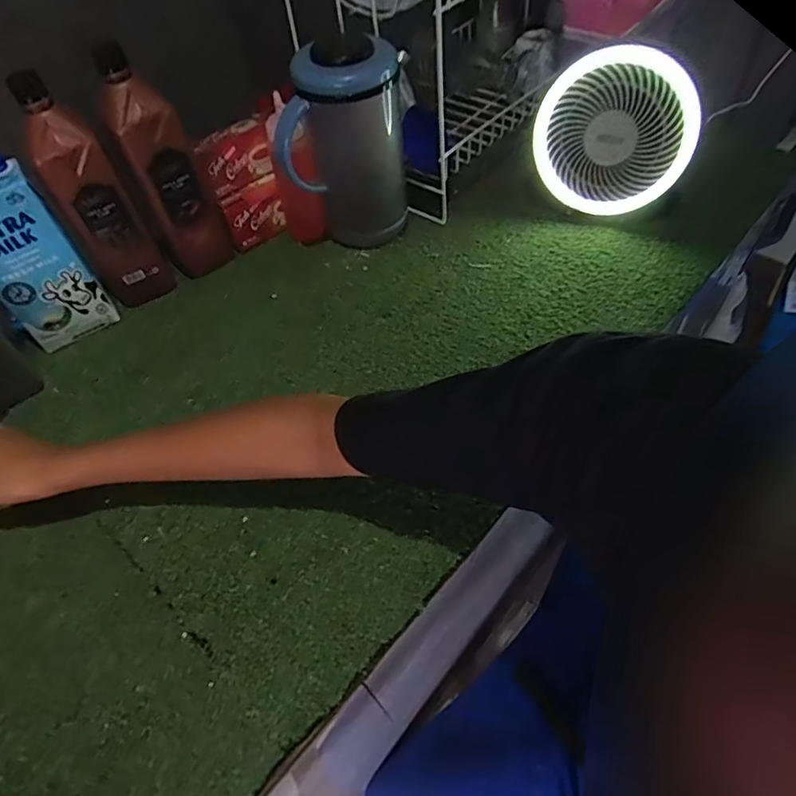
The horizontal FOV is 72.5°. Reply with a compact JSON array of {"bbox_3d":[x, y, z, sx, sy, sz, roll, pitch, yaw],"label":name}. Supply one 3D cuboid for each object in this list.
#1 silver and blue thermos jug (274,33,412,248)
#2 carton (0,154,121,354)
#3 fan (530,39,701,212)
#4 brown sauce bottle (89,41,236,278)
[{"bbox_3d":[-0.059,-0.308,0.677,0.148,0.220,0.131,-3,52,4],"label":"silver and blue thermos jug"},{"bbox_3d":[-0.418,-0.156,0.616,0.097,0.197,0.063,-32,56,-18],"label":"carton"},{"bbox_3d":[0.261,-0.313,0.657,0.179,0.199,0.070,2,52,7],"label":"fan"},{"bbox_3d":[-0.280,-0.268,0.648,0.088,0.253,0.060,-27,54,-15],"label":"brown sauce bottle"}]

